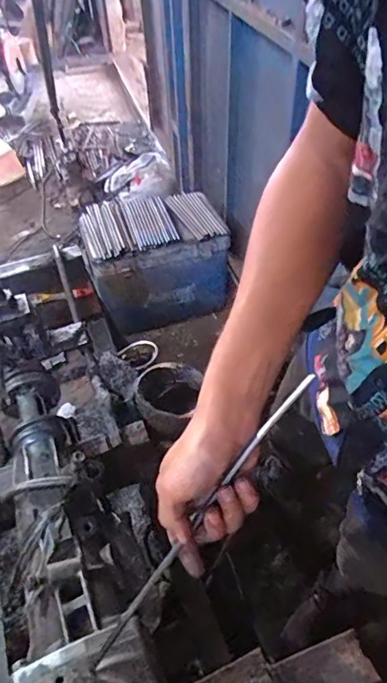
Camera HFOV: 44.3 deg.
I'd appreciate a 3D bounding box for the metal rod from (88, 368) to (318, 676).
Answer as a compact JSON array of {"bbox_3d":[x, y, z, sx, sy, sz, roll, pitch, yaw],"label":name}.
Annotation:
[{"bbox_3d":[-0.001,0.160,0.402,0.009,0.010,0.330,43,104,37],"label":"metal rod"}]

